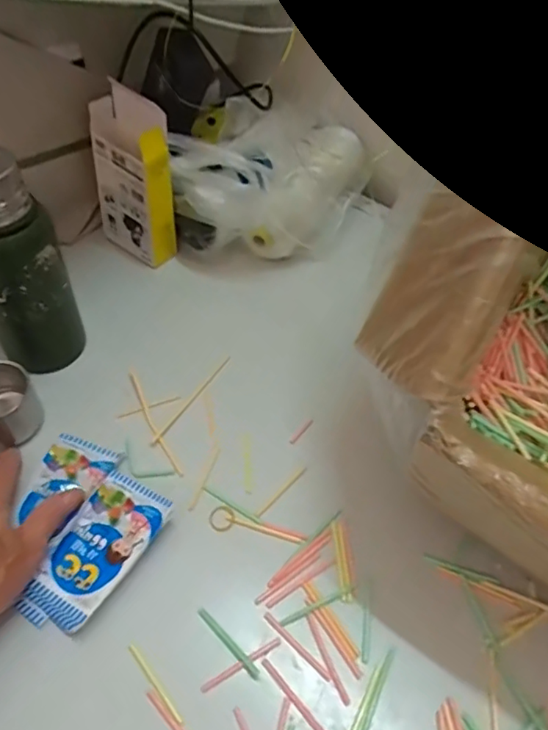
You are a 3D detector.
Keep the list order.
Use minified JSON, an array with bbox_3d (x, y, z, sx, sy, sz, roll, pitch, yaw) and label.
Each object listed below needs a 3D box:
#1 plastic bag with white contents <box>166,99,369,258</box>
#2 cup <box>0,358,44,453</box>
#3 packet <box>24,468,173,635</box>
[{"bbox_3d":[0.001,-0.212,0.638,0.212,0.106,0.167,2,51,-1],"label":"plastic bag with white contents"},{"bbox_3d":[-0.232,0.033,0.473,0.059,0.044,0.059,2,51,-2],"label":"cup"},{"bbox_3d":[-0.131,0.135,0.421,0.064,0.019,0.110,28,55,18],"label":"packet"}]

